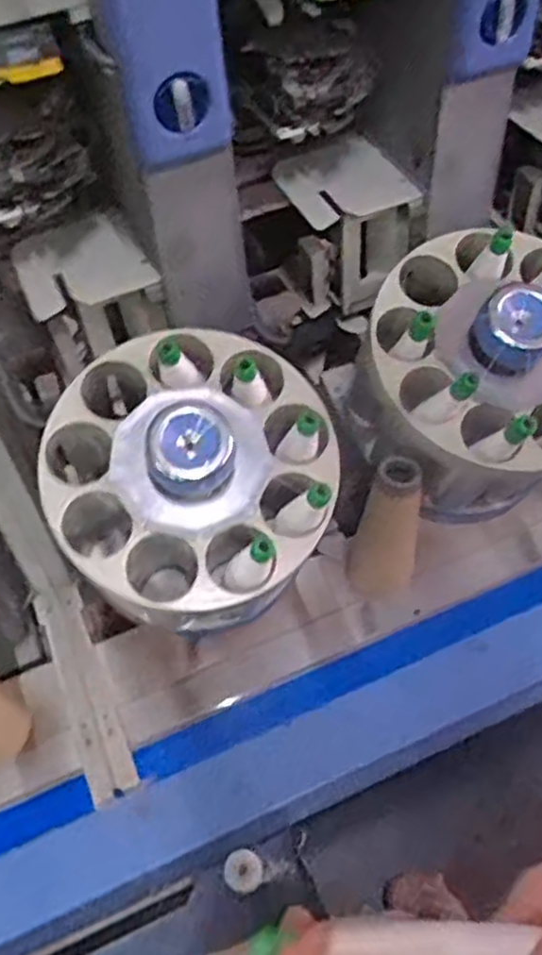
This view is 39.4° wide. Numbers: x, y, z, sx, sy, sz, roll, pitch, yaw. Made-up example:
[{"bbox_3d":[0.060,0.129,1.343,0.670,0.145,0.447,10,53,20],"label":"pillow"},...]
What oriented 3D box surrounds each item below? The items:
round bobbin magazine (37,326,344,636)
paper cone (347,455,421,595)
[{"bbox_3d":[-0.066,-0.009,0.659,0.248,0.133,0.248,2,72,-6],"label":"round bobbin magazine"},{"bbox_3d":[0.113,0.054,0.755,0.064,0.166,0.063,10,55,12],"label":"paper cone"}]

